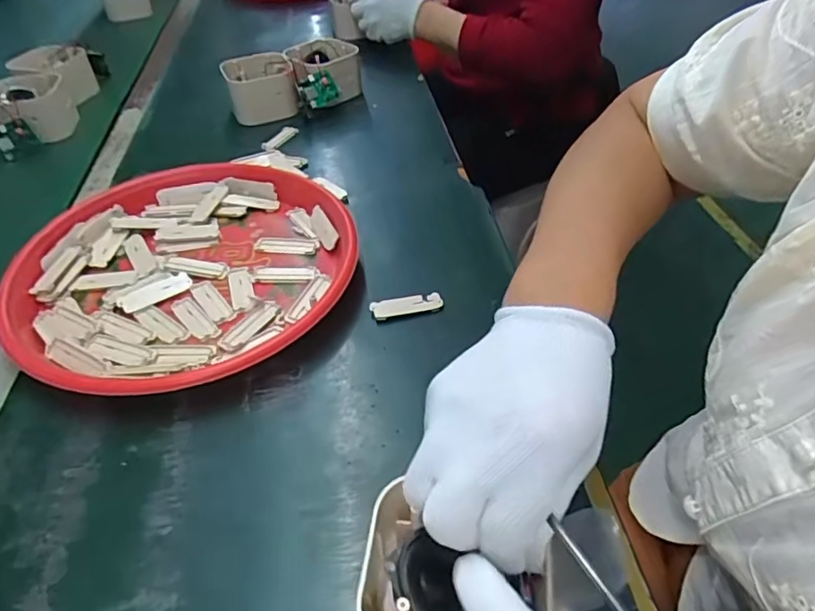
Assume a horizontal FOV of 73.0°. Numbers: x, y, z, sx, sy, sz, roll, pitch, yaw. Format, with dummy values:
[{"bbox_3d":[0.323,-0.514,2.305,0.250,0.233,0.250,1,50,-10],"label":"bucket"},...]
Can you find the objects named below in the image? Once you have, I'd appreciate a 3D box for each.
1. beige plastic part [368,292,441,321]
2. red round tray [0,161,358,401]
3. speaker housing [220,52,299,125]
[{"bbox_3d":[0.000,0.000,0.469,0.060,0.006,0.020,-10,45,-8],"label":"beige plastic part"},{"bbox_3d":[-0.192,-0.034,0.493,0.290,0.035,0.279,-1,44,1],"label":"red round tray"},{"bbox_3d":[-0.194,-0.289,0.728,0.082,0.062,0.068,-19,47,-15],"label":"speaker housing"}]

